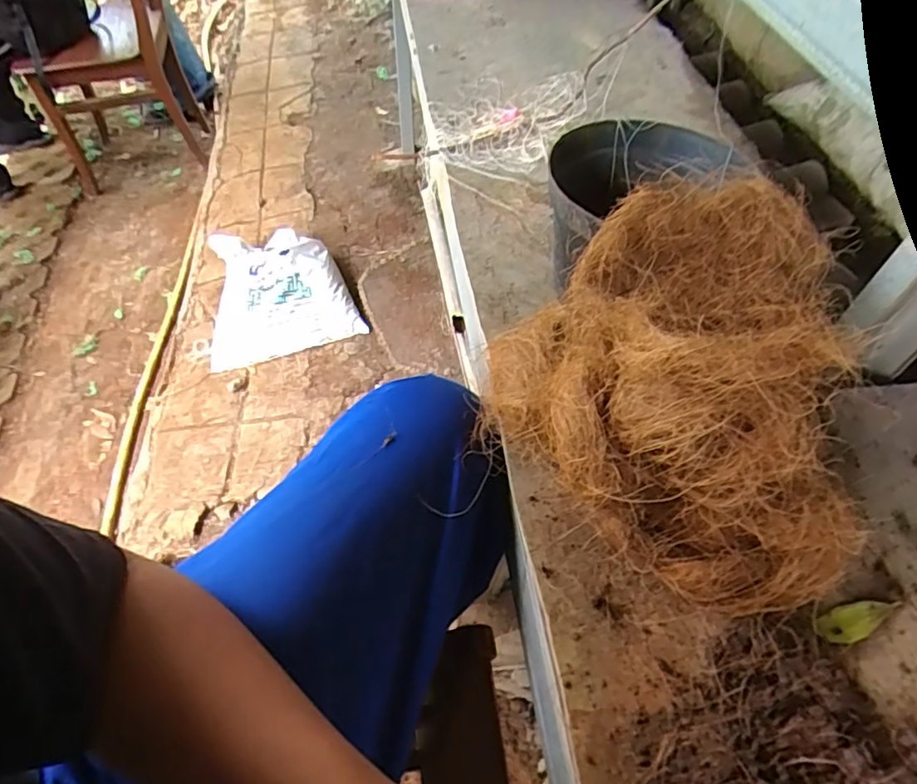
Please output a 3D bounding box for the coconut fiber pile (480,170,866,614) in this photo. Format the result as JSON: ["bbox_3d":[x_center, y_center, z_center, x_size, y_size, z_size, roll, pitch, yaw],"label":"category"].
[{"bbox_3d":[0.144,0.013,0.387,0.185,0.183,0.236,-14,54,-12],"label":"coconut fiber pile"}]

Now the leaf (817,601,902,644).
[{"bbox_3d":[0.267,0.152,0.395,0.063,0.004,0.021,-19,56,-16],"label":"leaf"}]

